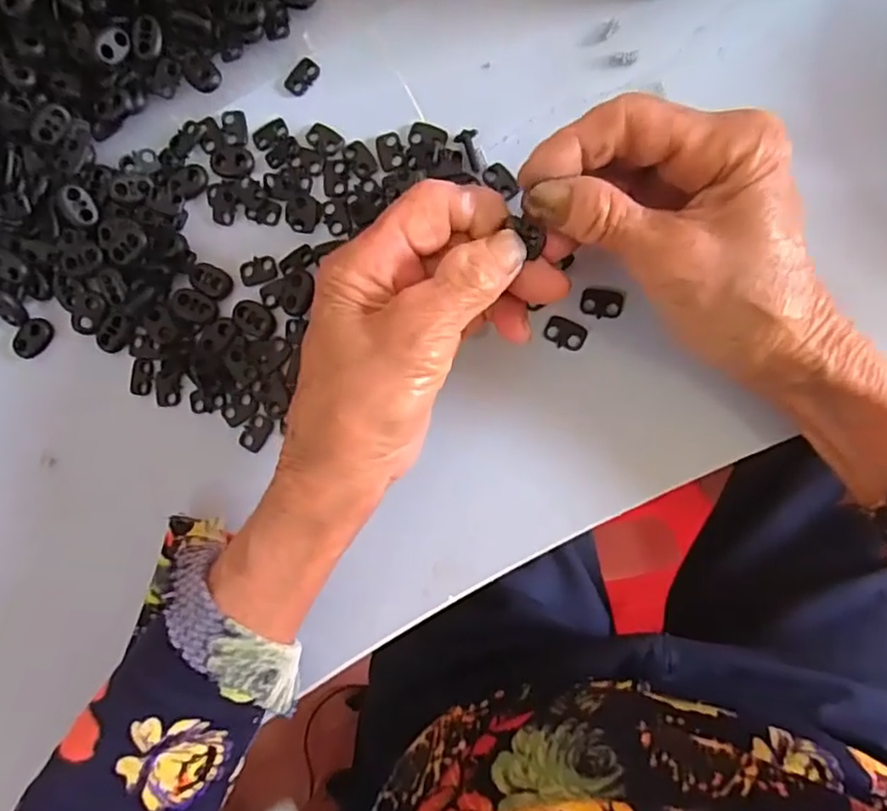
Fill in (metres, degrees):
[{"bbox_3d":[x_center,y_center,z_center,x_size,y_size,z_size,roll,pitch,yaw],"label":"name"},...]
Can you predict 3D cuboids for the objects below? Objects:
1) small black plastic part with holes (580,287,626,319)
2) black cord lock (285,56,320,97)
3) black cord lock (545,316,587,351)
[{"bbox_3d":[0.071,-0.046,0.283,0.019,0.004,0.012,11,89,9],"label":"small black plastic part with holes"},{"bbox_3d":[-0.070,-0.162,0.312,0.012,0.004,0.018,41,94,8],"label":"black cord lock"},{"bbox_3d":[0.055,-0.032,0.286,0.018,0.004,0.012,23,91,9],"label":"black cord lock"}]

